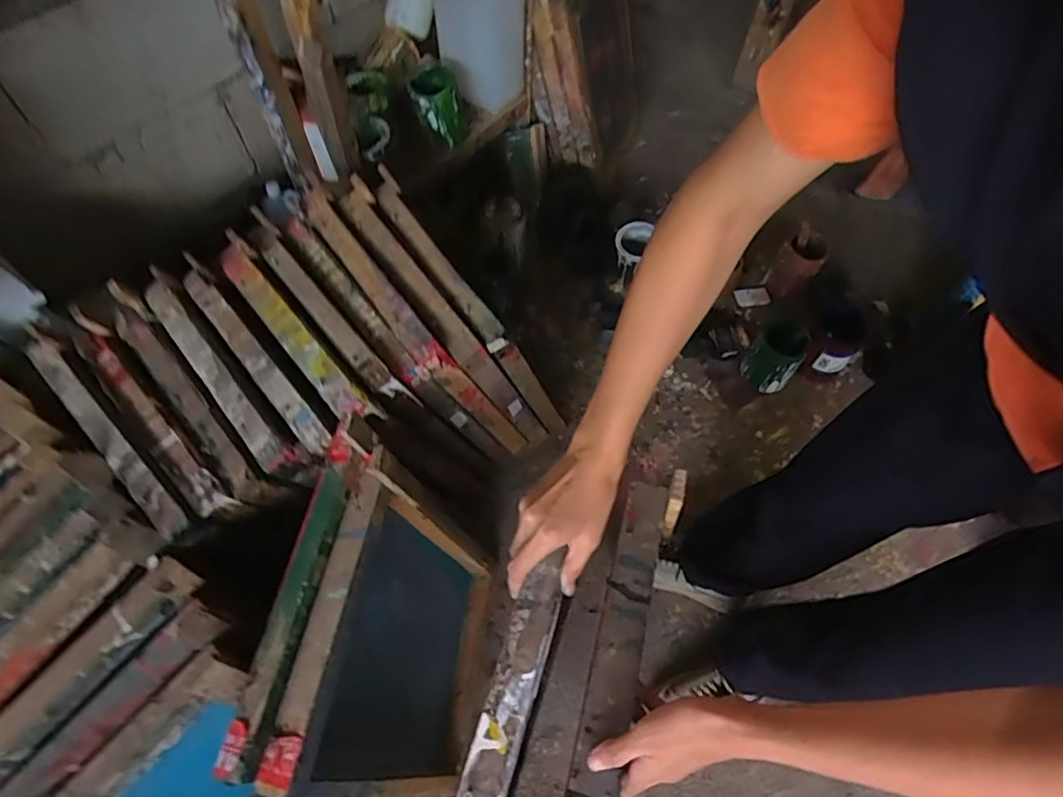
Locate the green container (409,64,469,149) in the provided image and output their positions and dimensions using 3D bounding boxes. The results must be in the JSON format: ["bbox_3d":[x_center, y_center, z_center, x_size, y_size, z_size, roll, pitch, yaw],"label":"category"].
[{"bbox_3d":[-0.195,-0.618,1.212,0.108,0.130,0.135,-6,60,-4],"label":"green container"}]

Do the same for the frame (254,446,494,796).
[{"bbox_3d":[-0.171,0.316,0.752,0.060,0.436,0.348,3,61,17],"label":"frame"}]

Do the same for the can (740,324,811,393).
[{"bbox_3d":[0.518,-0.085,1.213,0.088,0.150,0.094,0,60,0],"label":"can"}]

